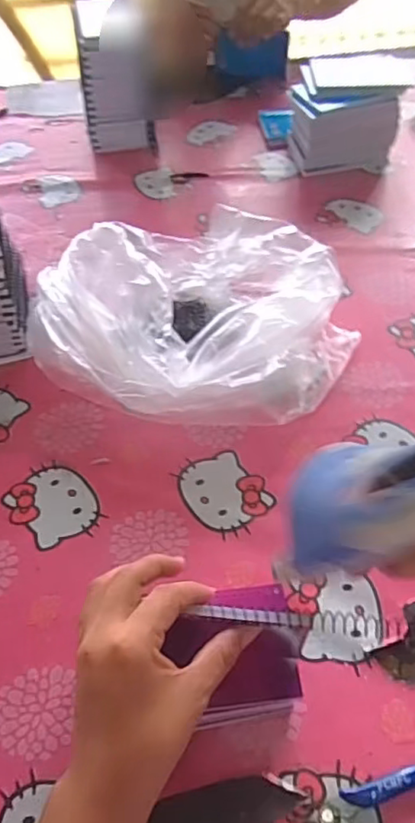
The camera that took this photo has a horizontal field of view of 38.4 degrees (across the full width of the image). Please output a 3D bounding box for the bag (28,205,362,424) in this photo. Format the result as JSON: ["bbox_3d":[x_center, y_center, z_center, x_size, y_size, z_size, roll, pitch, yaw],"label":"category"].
[{"bbox_3d":[-0.019,-0.096,0.610,0.329,0.118,0.224,13,53,11],"label":"bag"}]

